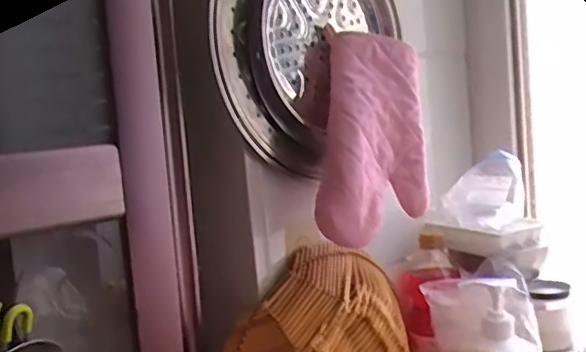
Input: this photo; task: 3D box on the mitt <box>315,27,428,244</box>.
[{"bbox_3d":[0.103,-0.044,0.755,0.137,0.264,0.045,14,-16,-27],"label":"mitt"}]

